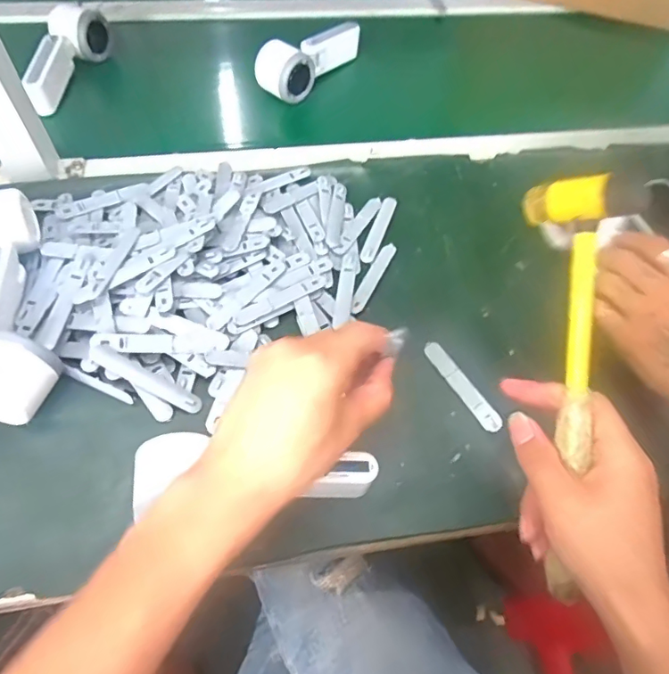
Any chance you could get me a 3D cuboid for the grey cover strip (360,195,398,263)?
[{"bbox_3d":[0.046,-0.114,0.538,0.016,0.007,0.092,19,58,8],"label":"grey cover strip"}]

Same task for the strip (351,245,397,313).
[{"bbox_3d":[0.038,-0.059,0.506,0.013,0.005,0.092,24,59,11],"label":"strip"}]

